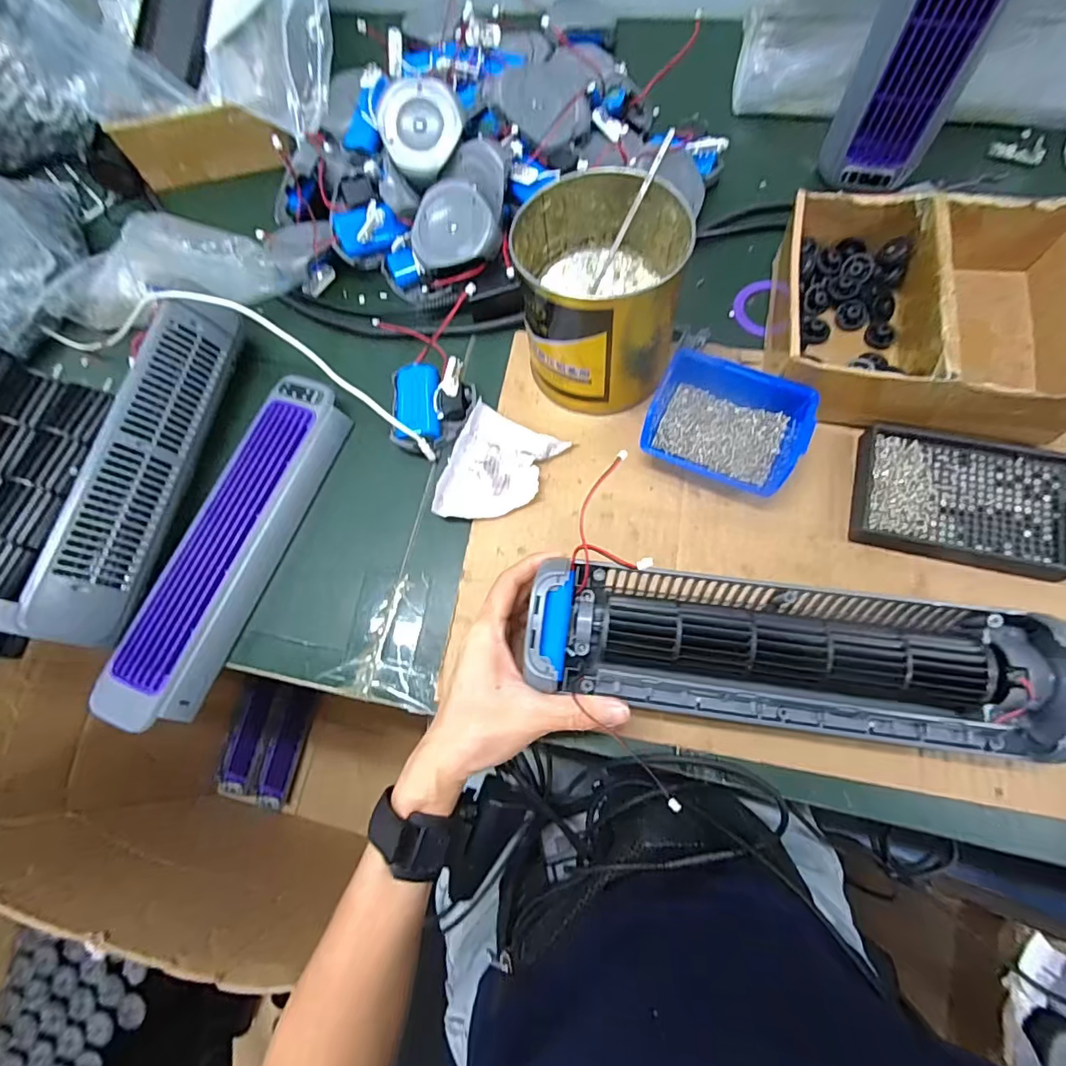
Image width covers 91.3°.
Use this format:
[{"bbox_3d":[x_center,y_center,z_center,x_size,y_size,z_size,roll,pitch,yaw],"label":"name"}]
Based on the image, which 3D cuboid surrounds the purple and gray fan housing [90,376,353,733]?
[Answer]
[{"bbox_3d":[-0.241,0.007,0.422,0.069,0.035,0.292,18,74,11],"label":"purple and gray fan housing"}]

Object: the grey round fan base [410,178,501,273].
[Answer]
[{"bbox_3d":[-0.068,-0.274,0.463,0.081,0.016,0.070,4,108,10],"label":"grey round fan base"}]

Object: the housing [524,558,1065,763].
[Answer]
[{"bbox_3d":[0.152,0.072,0.314,0.303,0.052,0.086,7,76,5],"label":"housing"}]

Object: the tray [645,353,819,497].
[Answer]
[{"bbox_3d":[0.148,-0.082,0.405,0.113,0.050,0.084,25,78,12],"label":"tray"}]

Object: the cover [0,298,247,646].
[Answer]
[{"bbox_3d":[-0.320,-0.062,0.427,0.045,0.072,0.298,-2,68,36],"label":"cover"}]

